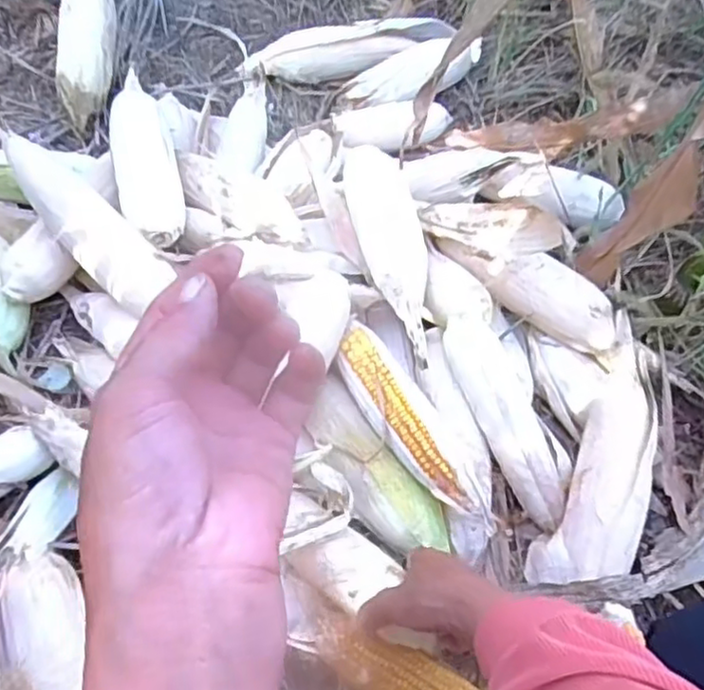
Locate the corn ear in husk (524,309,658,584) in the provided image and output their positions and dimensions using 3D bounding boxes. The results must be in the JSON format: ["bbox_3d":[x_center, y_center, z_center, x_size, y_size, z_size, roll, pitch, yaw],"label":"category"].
[{"bbox_3d":[0.247,0.101,0.650,0.084,0.059,0.270,18,73,9],"label":"corn ear in husk"}]

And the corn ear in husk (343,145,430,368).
[{"bbox_3d":[0.046,-0.100,0.710,0.064,0.048,0.255,-14,60,-9],"label":"corn ear in husk"}]

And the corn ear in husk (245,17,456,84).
[{"bbox_3d":[-0.012,-0.420,0.967,0.279,0.045,0.071,-6,59,-5],"label":"corn ear in husk"}]

